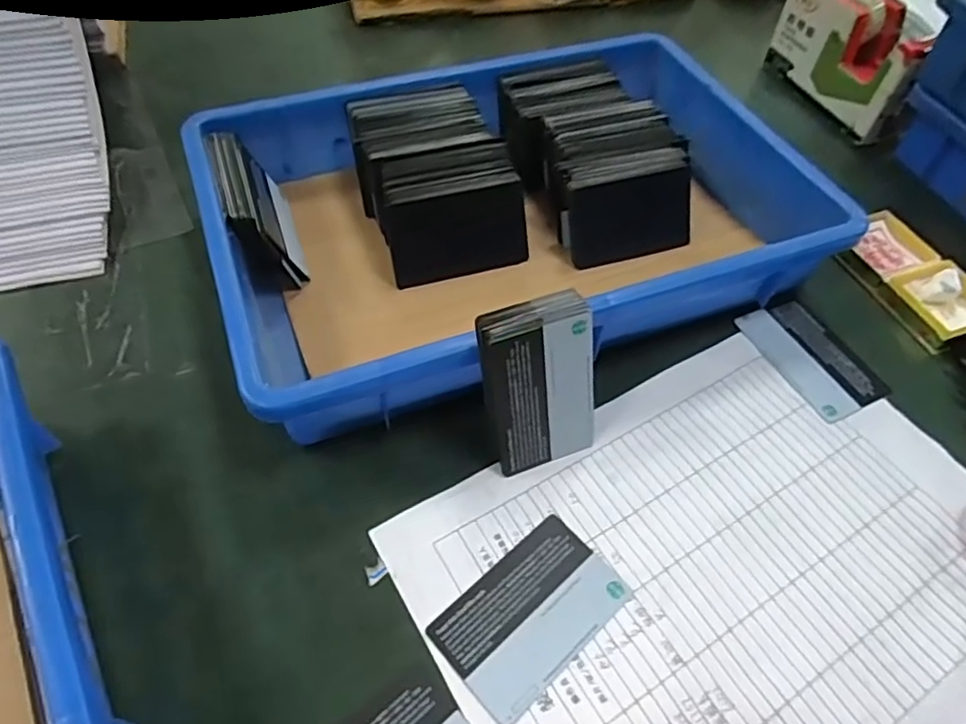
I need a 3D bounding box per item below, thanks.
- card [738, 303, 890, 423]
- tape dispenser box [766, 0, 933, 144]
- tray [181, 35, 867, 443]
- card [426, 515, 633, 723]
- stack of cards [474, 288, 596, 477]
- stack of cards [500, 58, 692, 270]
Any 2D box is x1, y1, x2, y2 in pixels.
[{"bbox_3d":[0.202,-0.005,0.392,0.050,0.004,0.084,-21,58,-17],"label":"card"},{"bbox_3d":[0.313,-0.263,0.539,0.053,0.079,0.140,-19,58,-16],"label":"tape dispenser box"},{"bbox_3d":[0.014,-0.104,0.417,0.358,0.059,0.247,-18,57,-15],"label":"tray"},{"bbox_3d":[0.023,0.115,0.294,0.084,0.004,0.053,-34,63,-26],"label":"card"},{"bbox_3d":[0.028,0.013,0.319,0.057,0.089,0.014,-17,34,-15],"label":"stack of cards"},{"bbox_3d":[0.082,-0.145,0.453,0.102,0.050,0.160,-19,58,-16],"label":"stack of cards"}]

